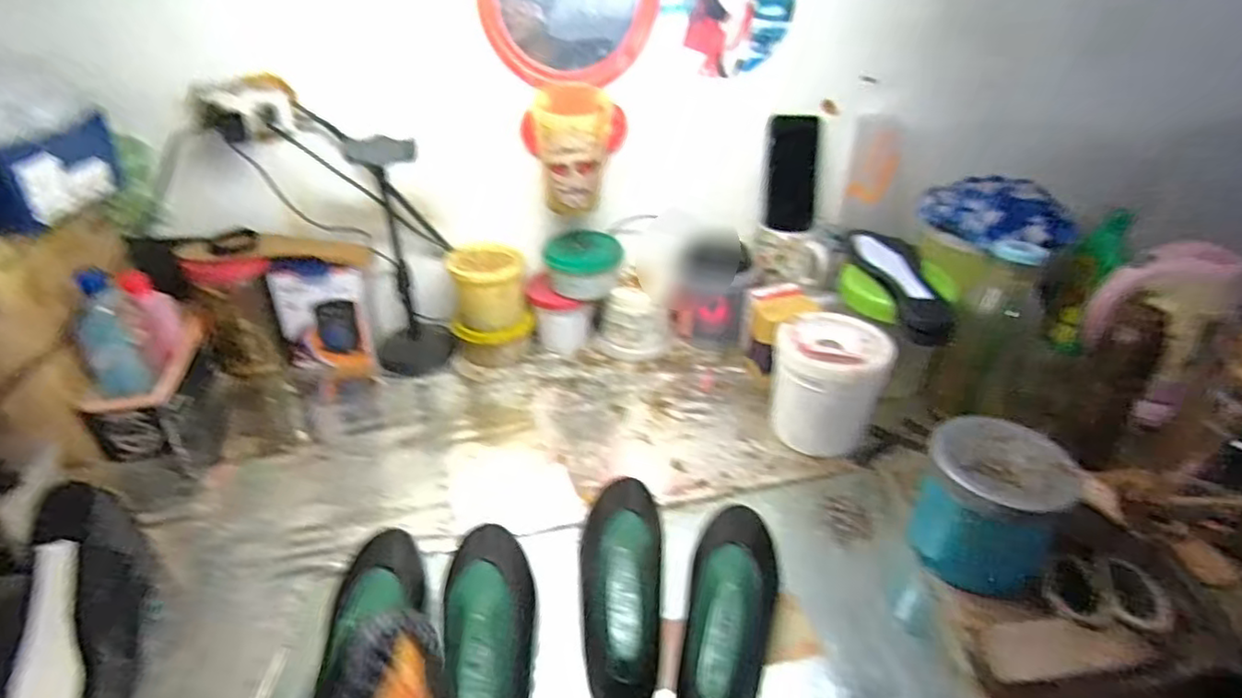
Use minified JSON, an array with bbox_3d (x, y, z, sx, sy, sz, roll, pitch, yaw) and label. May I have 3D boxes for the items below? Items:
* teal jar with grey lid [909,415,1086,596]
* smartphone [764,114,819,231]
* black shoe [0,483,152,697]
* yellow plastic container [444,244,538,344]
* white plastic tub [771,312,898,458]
[{"bbox_3d":[0.354,0.145,0.622,0.122,0.106,0.109,24,39,32],"label":"teal jar with grey lid"},{"bbox_3d":[0.249,-0.254,0.937,0.074,0.159,0.014,-3,18,-9],"label":"smartphone"},{"bbox_3d":[-0.443,0.241,0.531,0.074,0.094,0.241,-7,60,-13],"label":"black shoe"},{"bbox_3d":[-0.186,-0.077,0.907,0.101,0.113,0.086,-23,40,-33],"label":"yellow plastic container"},{"bbox_3d":[0.245,0.039,0.772,0.124,0.135,0.114,1,32,-1],"label":"white plastic tub"}]

